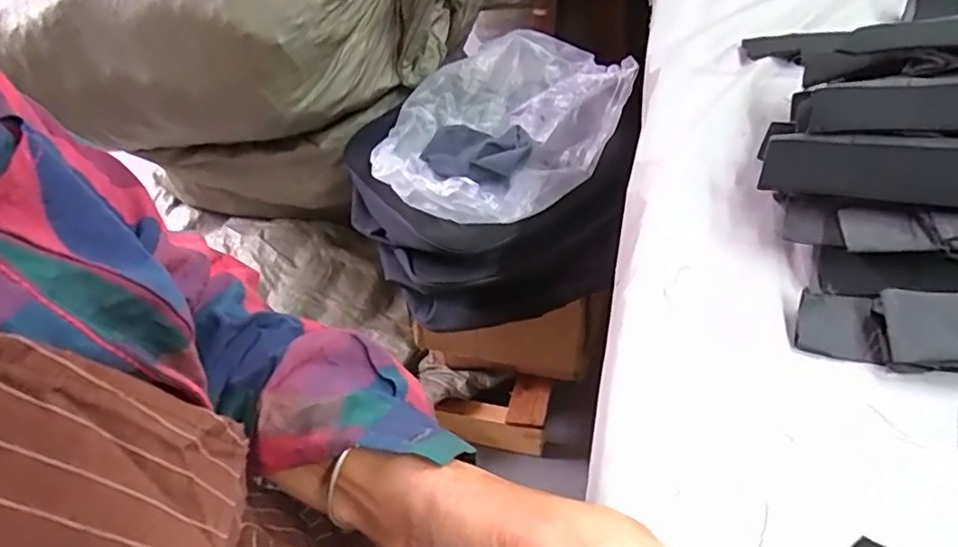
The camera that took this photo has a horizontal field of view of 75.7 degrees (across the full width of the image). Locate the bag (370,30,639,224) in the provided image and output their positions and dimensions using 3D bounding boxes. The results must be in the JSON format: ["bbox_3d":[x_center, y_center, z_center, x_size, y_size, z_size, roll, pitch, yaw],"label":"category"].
[{"bbox_3d":[0.031,-0.242,0.991,0.390,0.109,0.333,-33,49,-24],"label":"bag"}]

